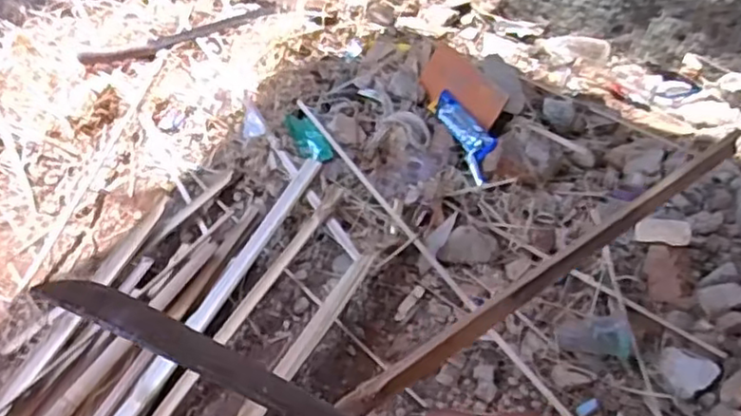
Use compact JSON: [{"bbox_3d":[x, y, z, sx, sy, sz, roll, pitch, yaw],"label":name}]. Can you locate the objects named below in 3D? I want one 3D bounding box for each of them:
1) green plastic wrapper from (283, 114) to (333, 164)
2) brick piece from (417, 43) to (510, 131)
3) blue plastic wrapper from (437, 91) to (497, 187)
[{"bbox_3d":[-0.110,-0.122,1.152,0.049,0.015,0.122,-25,55,-22],"label":"green plastic wrapper"},{"bbox_3d":[0.157,-0.221,1.193,0.090,0.021,0.238,-45,46,9],"label":"brick piece"},{"bbox_3d":[0.162,-0.129,1.140,0.061,0.023,0.200,-33,50,6],"label":"blue plastic wrapper"}]

